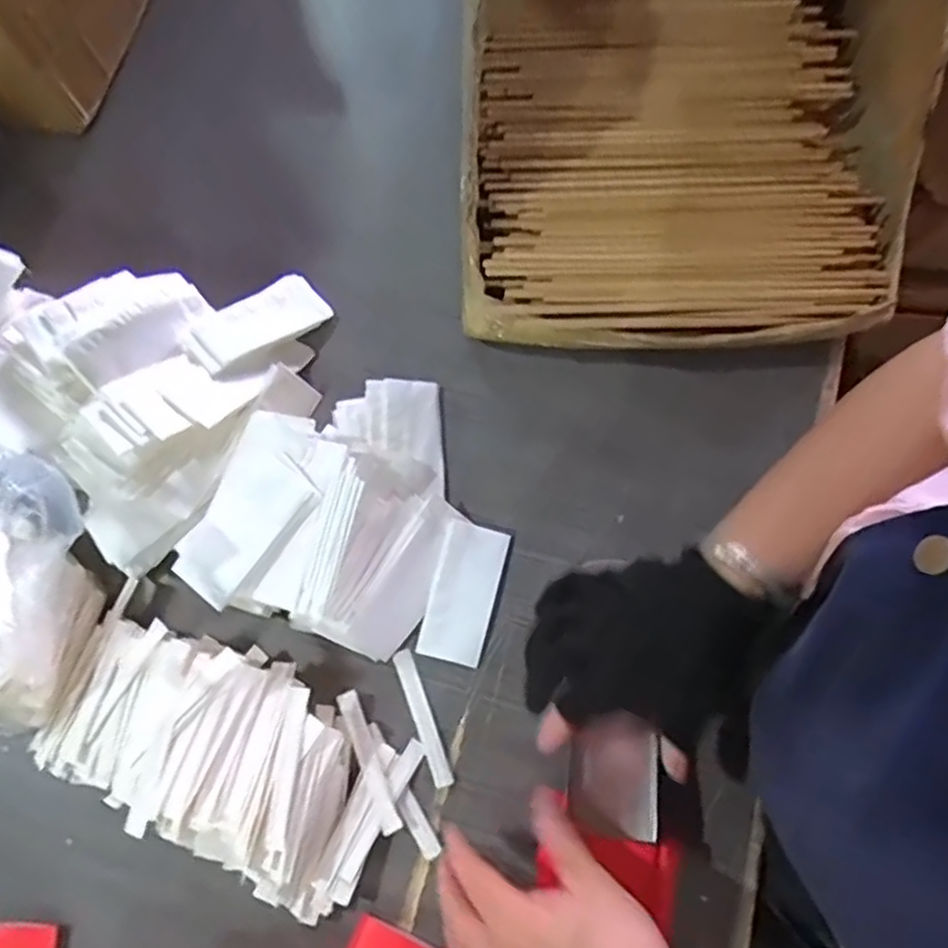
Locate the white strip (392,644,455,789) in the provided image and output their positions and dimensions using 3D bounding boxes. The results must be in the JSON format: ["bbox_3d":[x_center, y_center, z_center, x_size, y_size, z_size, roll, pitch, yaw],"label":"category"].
[{"bbox_3d":[-0.036,0.165,0.466,0.013,0.007,0.091,-21,75,-4],"label":"white strip"}]

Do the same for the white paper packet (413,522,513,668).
[{"bbox_3d":[-0.007,0.084,0.487,0.046,0.009,0.094,14,75,5],"label":"white paper packet"}]

